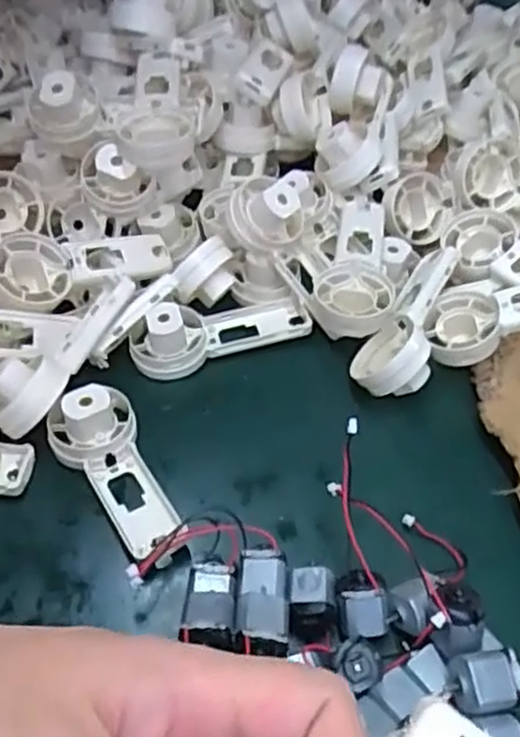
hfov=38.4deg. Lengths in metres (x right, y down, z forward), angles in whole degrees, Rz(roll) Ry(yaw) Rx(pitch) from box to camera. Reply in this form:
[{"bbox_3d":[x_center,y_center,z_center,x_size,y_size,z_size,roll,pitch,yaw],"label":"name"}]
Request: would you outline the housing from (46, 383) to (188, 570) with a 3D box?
[{"bbox_3d":[-0.063,0.048,0.323,0.038,0.025,0.091,-19,53,-18],"label":"housing"}]

